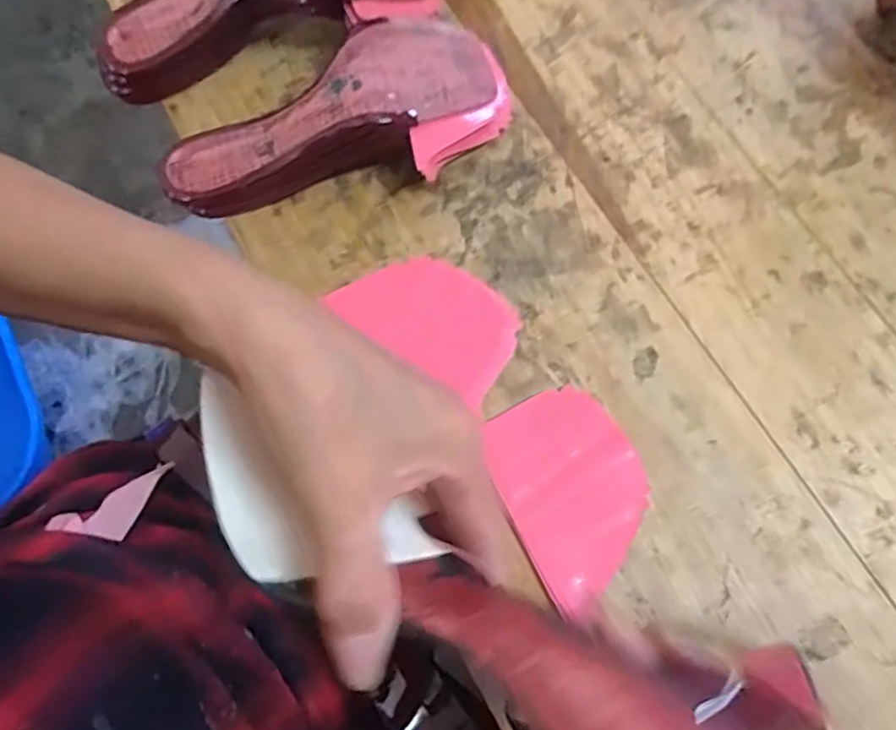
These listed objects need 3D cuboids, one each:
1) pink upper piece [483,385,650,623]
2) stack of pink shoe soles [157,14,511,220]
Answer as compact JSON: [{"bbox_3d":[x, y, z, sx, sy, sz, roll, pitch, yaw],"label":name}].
[{"bbox_3d":[0.078,0.077,0.389,0.088,0.019,0.122,-25,75,-7],"label":"pink upper piece"},{"bbox_3d":[-0.069,-0.161,0.433,0.242,0.068,0.104,-30,75,-9],"label":"stack of pink shoe soles"}]

